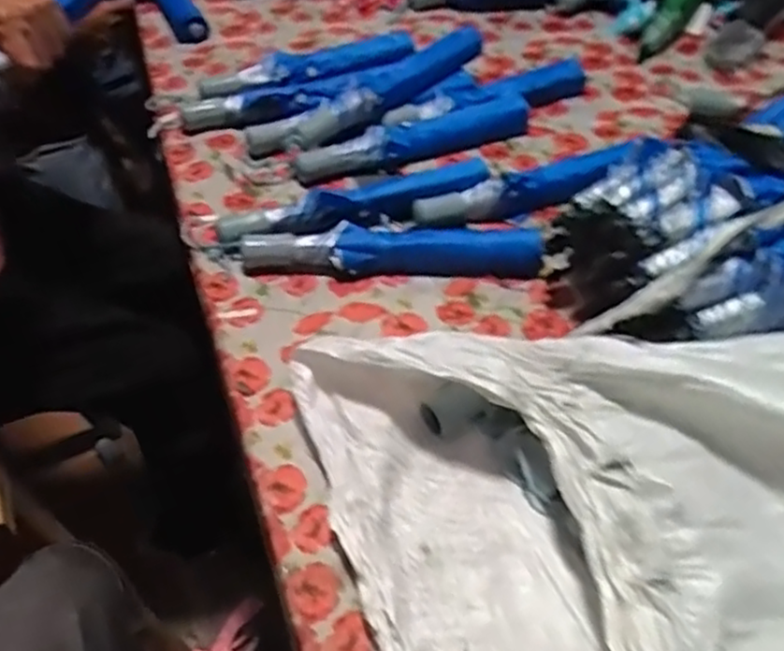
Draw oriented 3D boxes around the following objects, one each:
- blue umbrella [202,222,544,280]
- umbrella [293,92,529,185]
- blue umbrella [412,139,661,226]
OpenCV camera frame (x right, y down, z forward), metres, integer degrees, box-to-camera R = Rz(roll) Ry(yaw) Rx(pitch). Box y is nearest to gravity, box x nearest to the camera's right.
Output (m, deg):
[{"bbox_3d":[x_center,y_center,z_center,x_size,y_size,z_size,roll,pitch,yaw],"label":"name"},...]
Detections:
[{"bbox_3d":[-0.020,-0.083,0.803,0.377,0.045,0.051,-1,49,-2],"label":"blue umbrella"},{"bbox_3d":[0.031,-0.255,0.957,0.337,0.045,0.062,-17,51,-14],"label":"umbrella"},{"bbox_3d":[0.184,-0.175,0.879,0.323,0.053,0.048,-17,51,-15],"label":"blue umbrella"}]

